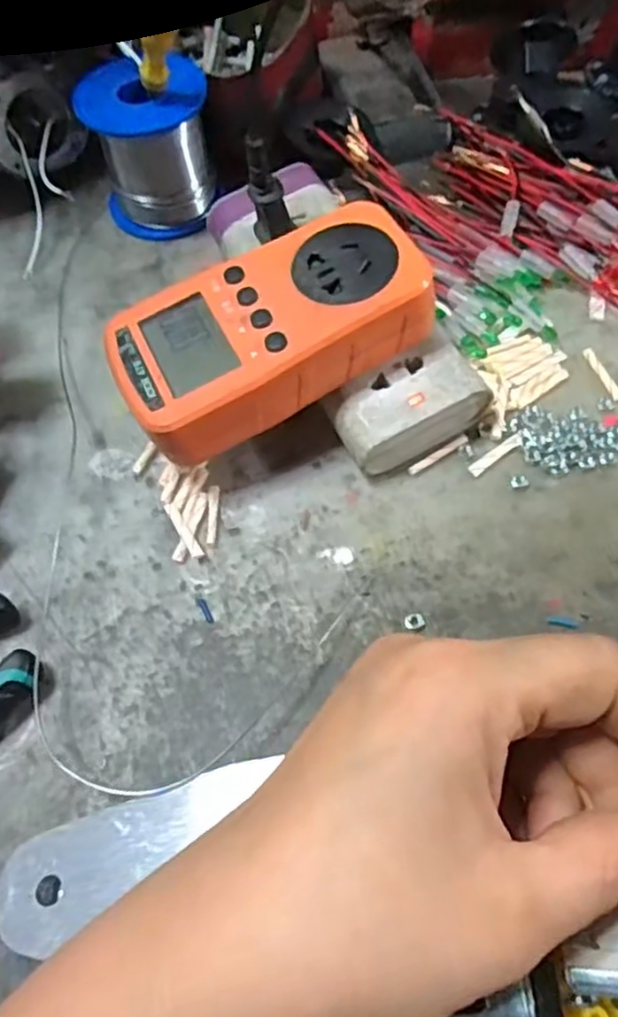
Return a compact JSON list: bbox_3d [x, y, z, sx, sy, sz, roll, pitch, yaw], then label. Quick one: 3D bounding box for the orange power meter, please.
[{"bbox_3d":[-0.016,-0.073,0.276,0.124,0.033,0.067,-24,63,-9],"label":"orange power meter"}]

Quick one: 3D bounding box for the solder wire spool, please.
[{"bbox_3d":[-0.083,-0.193,0.366,0.065,0.069,0.058,-16,62,-5],"label":"solder wire spool"}]

